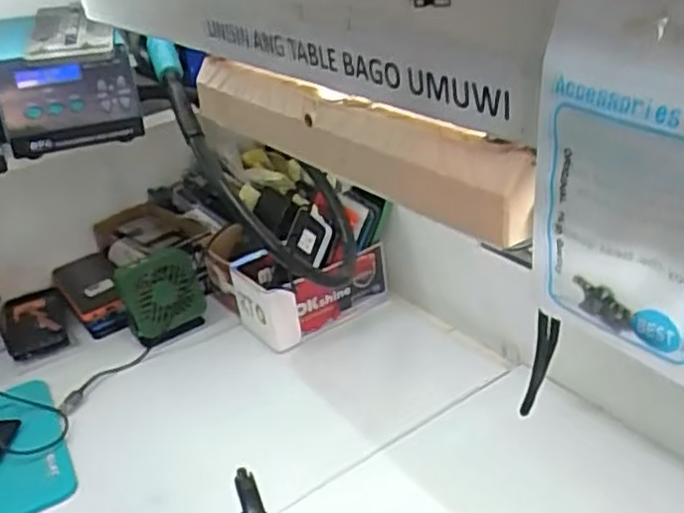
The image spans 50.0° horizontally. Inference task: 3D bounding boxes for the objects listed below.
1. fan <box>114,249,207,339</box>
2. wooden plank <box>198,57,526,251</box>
[{"bbox_3d":[-0.239,0.054,0.976,0.101,0.109,0.055,-17,30,-16],"label":"fan"},{"bbox_3d":[-0.013,-0.070,0.417,0.024,0.043,0.298,-25,33,-29],"label":"wooden plank"}]

